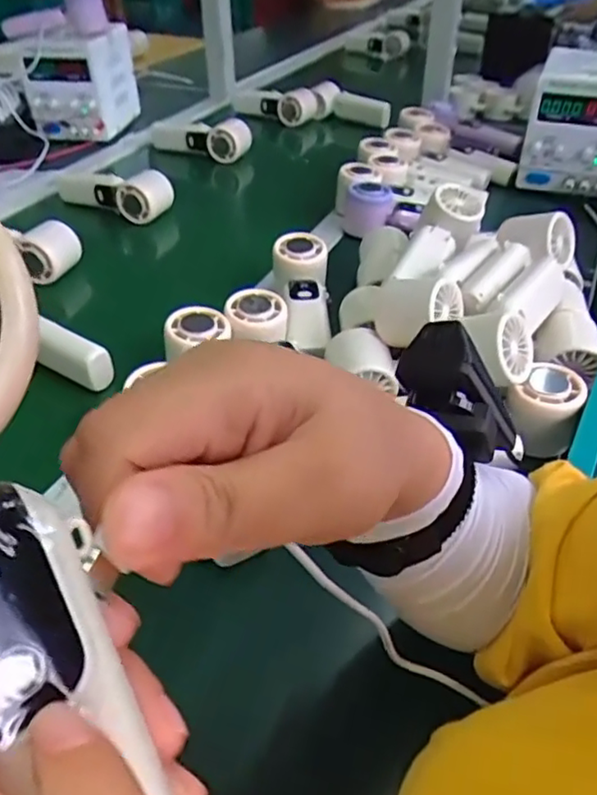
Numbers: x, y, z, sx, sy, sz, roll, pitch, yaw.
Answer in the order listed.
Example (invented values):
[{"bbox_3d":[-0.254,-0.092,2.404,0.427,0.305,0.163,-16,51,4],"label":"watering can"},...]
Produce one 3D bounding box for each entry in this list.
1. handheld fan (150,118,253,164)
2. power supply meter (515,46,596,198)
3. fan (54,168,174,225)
[{"bbox_3d":[-0.168,-0.439,1.059,0.189,0.074,0.056,16,43,18],"label":"handheld fan"},{"bbox_3d":[0.398,-0.388,0.865,0.130,0.157,0.176,16,43,19],"label":"power supply meter"},{"bbox_3d":[-0.254,-0.282,0.859,0.186,0.071,0.057,20,45,22],"label":"fan"}]

